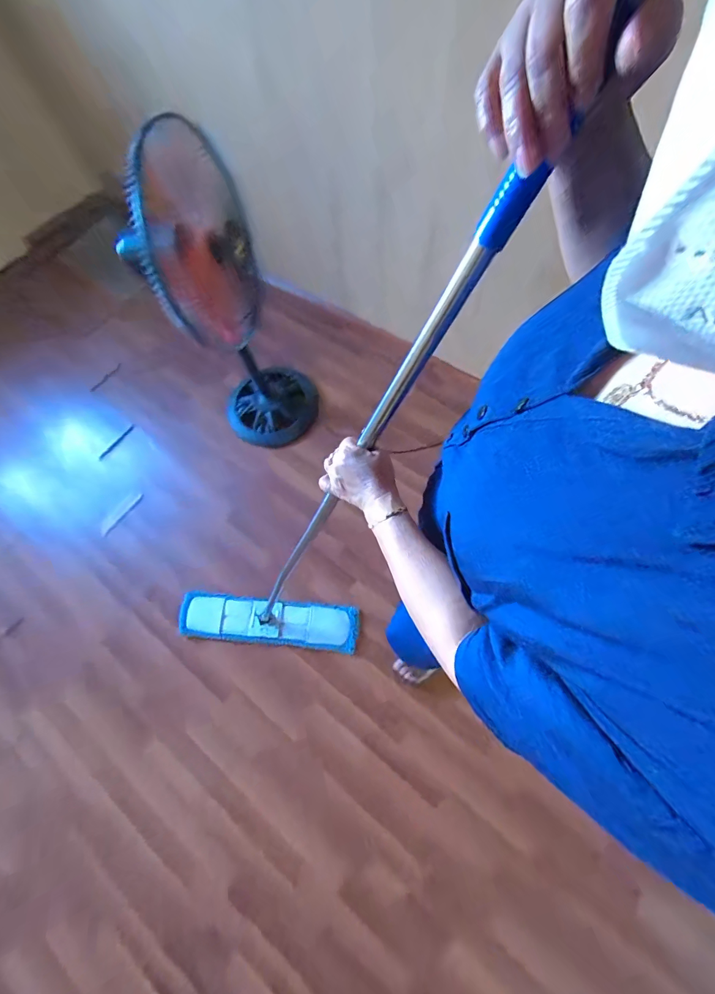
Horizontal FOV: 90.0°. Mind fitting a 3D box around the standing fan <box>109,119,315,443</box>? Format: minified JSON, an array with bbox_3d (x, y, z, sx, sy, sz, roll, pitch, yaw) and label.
[{"bbox_3d":[-0.378,-0.579,1.183,0.350,1.029,0.396,-15,70,-2],"label":"standing fan"}]

